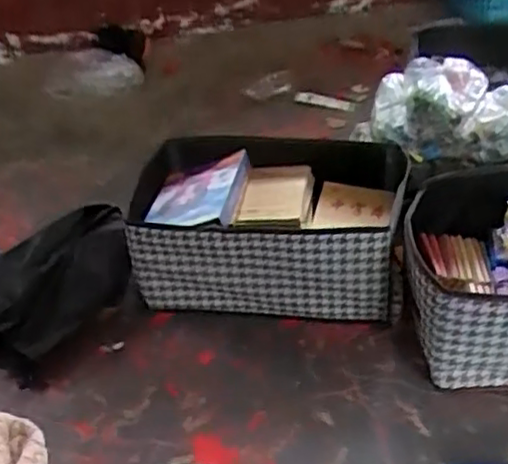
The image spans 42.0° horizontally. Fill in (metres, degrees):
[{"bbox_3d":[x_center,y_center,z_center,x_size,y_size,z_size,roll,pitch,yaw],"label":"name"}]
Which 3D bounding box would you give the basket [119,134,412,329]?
[{"bbox_3d":[0.038,-0.019,1.156,0.463,0.191,0.351,-2,33,1],"label":"basket"}]

